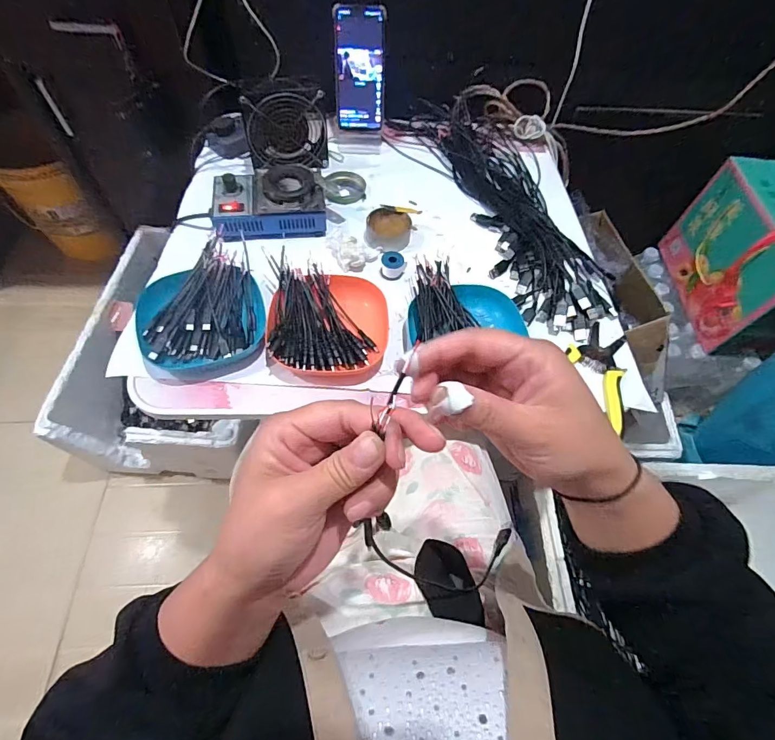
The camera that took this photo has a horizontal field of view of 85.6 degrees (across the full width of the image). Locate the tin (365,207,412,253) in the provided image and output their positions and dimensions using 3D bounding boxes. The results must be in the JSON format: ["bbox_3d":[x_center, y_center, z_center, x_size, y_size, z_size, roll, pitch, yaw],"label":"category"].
[{"bbox_3d":[0.001,-0.197,0.595,0.064,0.028,0.058,6,60,-1],"label":"tin"}]

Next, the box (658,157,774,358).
[{"bbox_3d":[0.753,-0.220,0.871,0.158,0.254,0.371,3,60,-3],"label":"box"}]

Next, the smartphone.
[{"bbox_3d":[-0.043,-0.479,0.667,0.080,0.163,0.015,-1,26,-5],"label":"smartphone"}]

